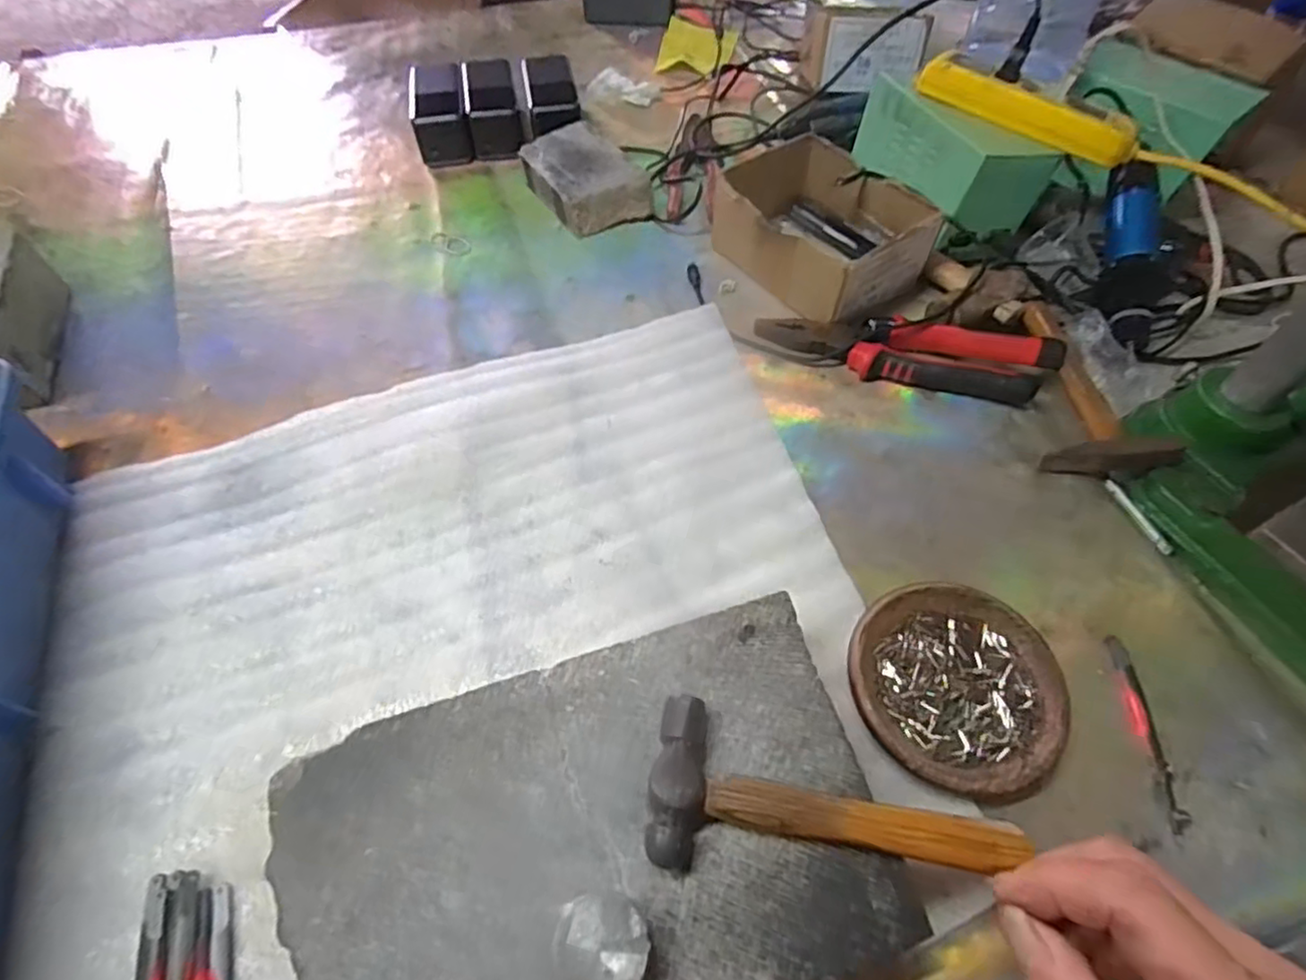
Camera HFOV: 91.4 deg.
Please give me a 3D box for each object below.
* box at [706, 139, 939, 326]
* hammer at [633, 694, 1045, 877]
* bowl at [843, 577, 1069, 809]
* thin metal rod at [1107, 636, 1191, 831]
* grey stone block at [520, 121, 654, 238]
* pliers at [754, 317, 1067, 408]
[{"bbox_3d":[0.143,-0.227,0.556,0.128,0.071,0.166,-29,59,-21],"label":"box"},{"bbox_3d":[0.069,0.136,0.258,0.144,0.020,0.060,15,56,9],"label":"hammer"},{"bbox_3d":[0.165,0.106,0.349,0.109,0.017,0.111,1,53,-1],"label":"bowl"},{"bbox_3d":[0.265,0.127,0.343,0.013,0.005,0.102,5,53,2],"label":"thin metal rod"},{"bbox_3d":[-0.070,-0.304,0.624,0.085,0.048,0.132,-26,58,-20],"label":"grey stone block"},{"bbox_3d":[0.192,-0.107,0.489,0.217,0.034,0.047,15,54,9],"label":"pliers"}]

